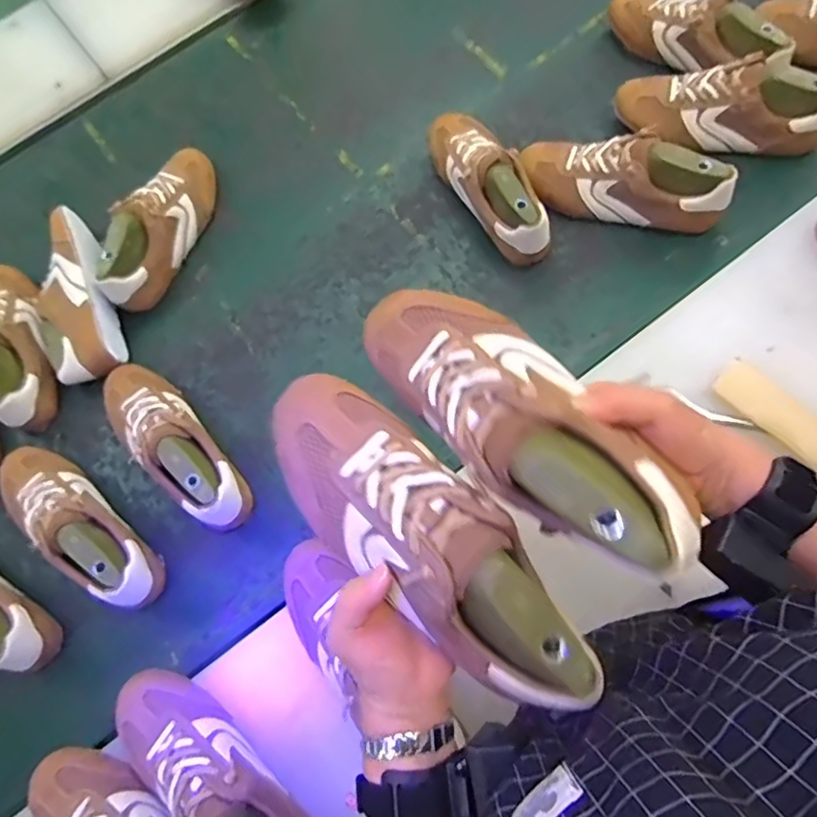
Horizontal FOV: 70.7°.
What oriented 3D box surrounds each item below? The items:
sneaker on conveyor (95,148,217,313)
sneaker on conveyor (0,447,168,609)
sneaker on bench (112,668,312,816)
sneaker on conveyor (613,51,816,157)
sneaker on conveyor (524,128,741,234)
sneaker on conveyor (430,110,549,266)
[{"bbox_3d":[-0.342,-0.259,0.793,0.091,0.076,0.258,16,75,3],"label":"sneaker on conveyor"},{"bbox_3d":[-0.381,0.131,0.654,0.261,0.085,0.083,33,76,22],"label":"sneaker on conveyor"},{"bbox_3d":[-0.167,0.333,0.504,0.255,0.087,0.078,32,76,25],"label":"sneaker on bench"},{"bbox_3d":[0.400,-0.388,0.735,0.259,0.091,0.085,13,74,18],"label":"sneaker on conveyor"},{"bbox_3d":[0.265,-0.285,0.717,0.246,0.086,0.079,18,74,20],"label":"sneaker on conveyor"},{"bbox_3d":[0.107,-0.303,0.753,0.088,0.084,0.256,-24,64,-8],"label":"sneaker on conveyor"}]

